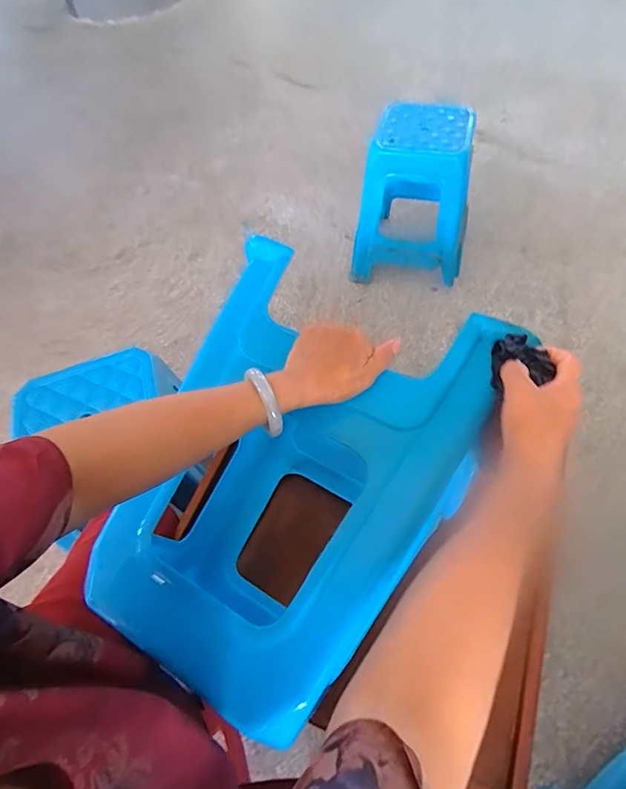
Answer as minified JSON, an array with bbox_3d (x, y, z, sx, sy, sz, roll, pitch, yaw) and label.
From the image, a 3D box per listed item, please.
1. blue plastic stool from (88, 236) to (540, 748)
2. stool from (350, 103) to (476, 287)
[{"bbox_3d":[-0.021,0.136,0.565,0.338,0.376,0.423,25,62,20],"label":"blue plastic stool"},{"bbox_3d":[0.338,-0.659,1.489,0.355,0.457,0.321,8,60,11],"label":"stool"}]

